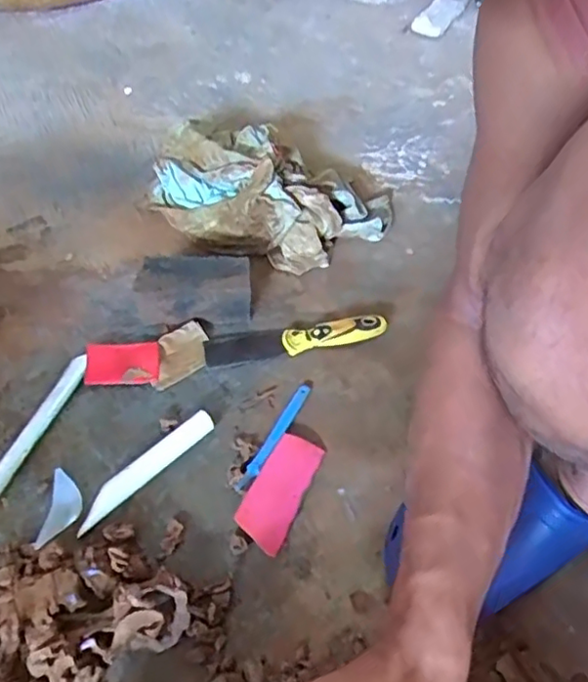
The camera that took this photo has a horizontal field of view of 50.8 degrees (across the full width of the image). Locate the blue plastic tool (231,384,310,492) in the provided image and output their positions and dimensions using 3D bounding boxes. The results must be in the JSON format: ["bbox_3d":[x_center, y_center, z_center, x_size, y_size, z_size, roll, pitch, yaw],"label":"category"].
[{"bbox_3d":[-0.017,0.090,0.592,0.013,0.007,0.133,23,52,16],"label":"blue plastic tool"}]

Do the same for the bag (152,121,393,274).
[{"bbox_3d":[-0.031,-0.192,0.769,0.301,0.068,0.178,10,50,5],"label":"bag"}]

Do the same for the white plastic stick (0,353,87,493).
[{"bbox_3d":[-0.243,0.083,0.585,0.015,0.019,0.168,16,50,10],"label":"white plastic stick"}]

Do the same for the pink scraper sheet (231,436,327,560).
[{"bbox_3d":[-0.014,0.133,0.559,0.046,0.015,0.107,20,51,14],"label":"pink scraper sheet"}]

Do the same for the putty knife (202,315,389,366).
[{"bbox_3d":[0.002,-0.004,0.661,0.193,0.023,0.040,-6,50,-8],"label":"putty knife"}]

